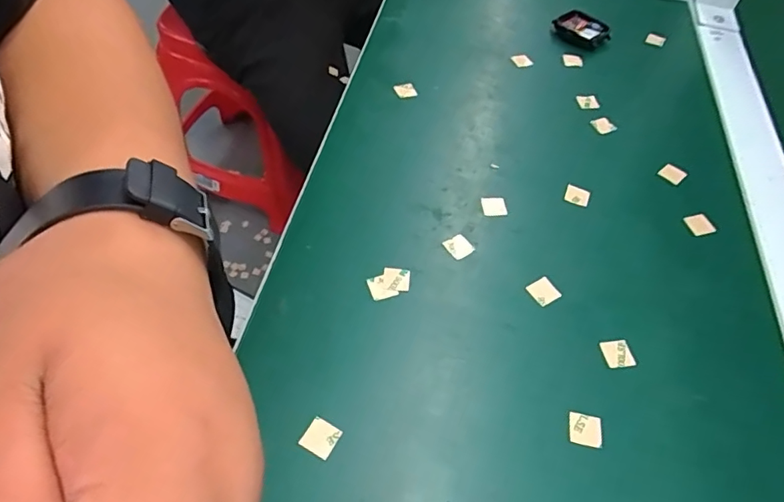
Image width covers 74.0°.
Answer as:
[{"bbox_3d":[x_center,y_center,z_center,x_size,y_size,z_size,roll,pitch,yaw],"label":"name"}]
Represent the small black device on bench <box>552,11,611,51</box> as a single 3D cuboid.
[{"bbox_3d":[0.171,-0.200,0.471,0.034,0.016,0.044,-36,64,-27],"label":"small black device on bench"}]

